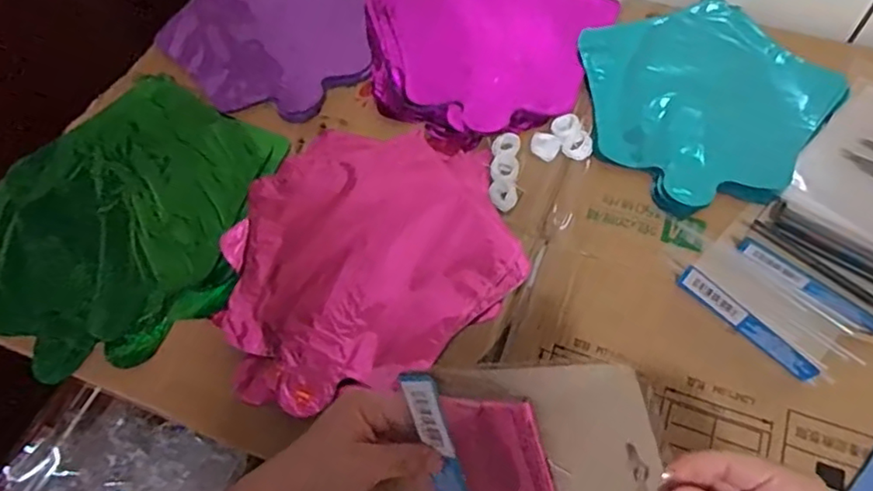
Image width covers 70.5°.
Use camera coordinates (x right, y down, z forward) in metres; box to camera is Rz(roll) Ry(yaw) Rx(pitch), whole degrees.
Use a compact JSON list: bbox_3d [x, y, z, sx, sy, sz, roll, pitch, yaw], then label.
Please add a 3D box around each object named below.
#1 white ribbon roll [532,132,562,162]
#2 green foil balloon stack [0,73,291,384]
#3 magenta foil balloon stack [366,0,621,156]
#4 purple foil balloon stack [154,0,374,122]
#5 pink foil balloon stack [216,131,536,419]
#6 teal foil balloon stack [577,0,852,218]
[{"bbox_3d":[0.099,-0.091,0.559,0.026,0.006,0.024,-2,61,3],"label":"white ribbon roll"},{"bbox_3d":[-0.270,-0.024,0.547,0.241,0.023,0.262,34,68,19],"label":"green foil balloon stack"},{"bbox_3d":[0.046,-0.211,0.631,0.244,0.028,0.232,-28,63,-11],"label":"magenta foil balloon stack"},{"bbox_3d":[-0.171,-0.230,0.650,0.216,0.014,0.221,8,62,8],"label":"purple foil balloon stack"},{"bbox_3d":[-0.060,-0.002,0.517,0.237,0.012,0.232,-18,62,-6],"label":"pink foil balloon stack"},{"bbox_3d":[0.245,-0.140,0.572,0.221,0.012,0.218,-32,64,-13],"label":"teal foil balloon stack"}]

